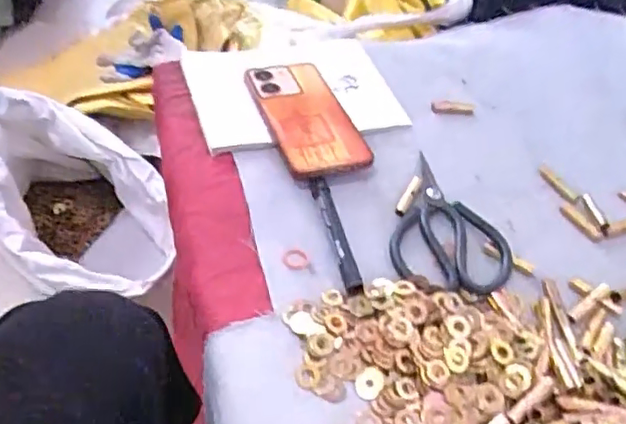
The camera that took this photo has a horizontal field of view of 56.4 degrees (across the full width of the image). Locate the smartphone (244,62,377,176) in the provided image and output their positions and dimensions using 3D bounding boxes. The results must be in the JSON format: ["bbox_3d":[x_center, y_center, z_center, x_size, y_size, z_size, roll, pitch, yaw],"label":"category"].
[{"bbox_3d":[-0.007,-0.092,0.554,0.077,0.014,0.147,-15,55,-18],"label":"smartphone"}]

